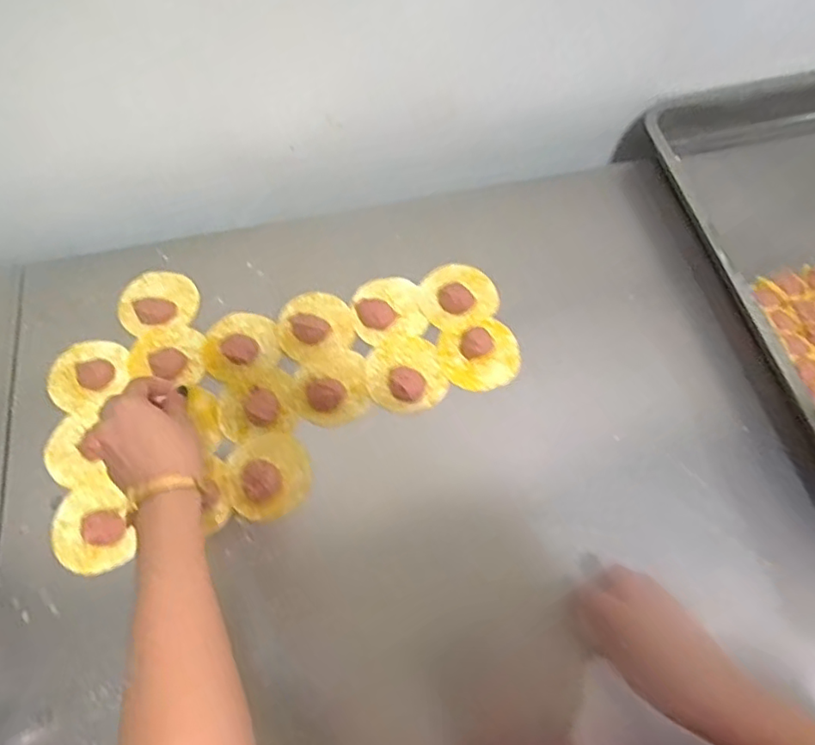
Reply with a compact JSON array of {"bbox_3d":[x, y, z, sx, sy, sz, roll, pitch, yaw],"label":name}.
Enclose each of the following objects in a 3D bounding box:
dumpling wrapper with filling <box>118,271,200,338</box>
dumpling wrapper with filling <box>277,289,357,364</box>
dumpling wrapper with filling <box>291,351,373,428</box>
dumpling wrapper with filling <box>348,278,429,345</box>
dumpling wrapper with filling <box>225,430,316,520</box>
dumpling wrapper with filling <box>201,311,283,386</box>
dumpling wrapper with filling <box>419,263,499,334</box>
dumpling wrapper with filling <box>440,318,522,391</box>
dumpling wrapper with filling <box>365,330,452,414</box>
[{"bbox_3d":[-0.273,-0.081,0.641,0.082,0.015,0.072,-14,65,-5],"label":"dumpling wrapper with filling"},{"bbox_3d":[-0.098,-0.053,0.625,0.080,0.016,0.082,0,65,1],"label":"dumpling wrapper with filling"},{"bbox_3d":[-0.078,0.015,0.592,0.078,0.017,0.071,0,65,1],"label":"dumpling wrapper with filling"},{"bbox_3d":[-0.022,-0.071,0.639,0.076,0.013,0.076,-15,65,-6],"label":"dumpling wrapper with filling"},{"bbox_3d":[-0.133,0.097,0.562,0.080,0.021,0.079,0,65,1],"label":"dumpling wrapper with filling"},{"bbox_3d":[-0.178,-0.033,0.615,0.080,0.028,0.079,0,65,1],"label":"dumpling wrapper with filling"},{"bbox_3d":[0.055,-0.088,0.645,0.083,0.014,0.084,0,65,1],"label":"dumpling wrapper with filling"},{"bbox_3d":[0.076,-0.021,0.609,0.081,0.023,0.074,0,65,1],"label":"dumpling wrapper with filling"},{"bbox_3d":[-0.004,-0.005,0.601,0.078,0.031,0.088,-18,66,-7],"label":"dumpling wrapper with filling"}]

